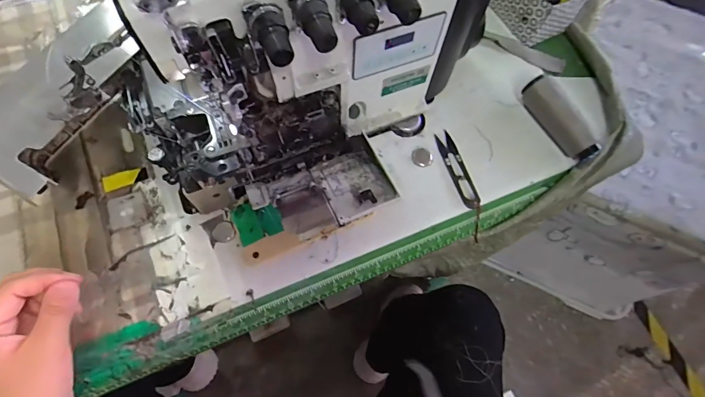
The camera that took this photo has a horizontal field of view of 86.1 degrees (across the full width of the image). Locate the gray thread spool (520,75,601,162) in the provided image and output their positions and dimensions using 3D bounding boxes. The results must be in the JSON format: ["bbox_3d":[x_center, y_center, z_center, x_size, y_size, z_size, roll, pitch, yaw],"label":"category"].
[{"bbox_3d":[0.246,-0.093,0.451,0.028,0.036,0.108,-23,72,-11],"label":"gray thread spool"}]

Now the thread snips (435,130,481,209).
[{"bbox_3d":[0.123,-0.035,0.439,0.022,0.008,0.100,-15,70,-8],"label":"thread snips"}]

